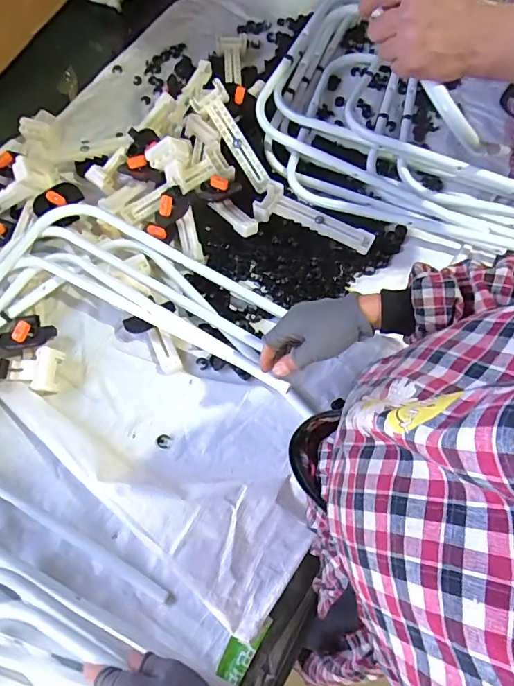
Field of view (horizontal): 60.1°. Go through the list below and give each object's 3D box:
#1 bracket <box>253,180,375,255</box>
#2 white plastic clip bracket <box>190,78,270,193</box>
[{"bbox_3d":[0.095,-0.201,0.724,0.196,0.032,0.067,23,71,11],"label":"bracket"},{"bbox_3d":[-0.041,-0.351,0.760,0.058,0.023,0.210,-31,89,12],"label":"white plastic clip bracket"}]

